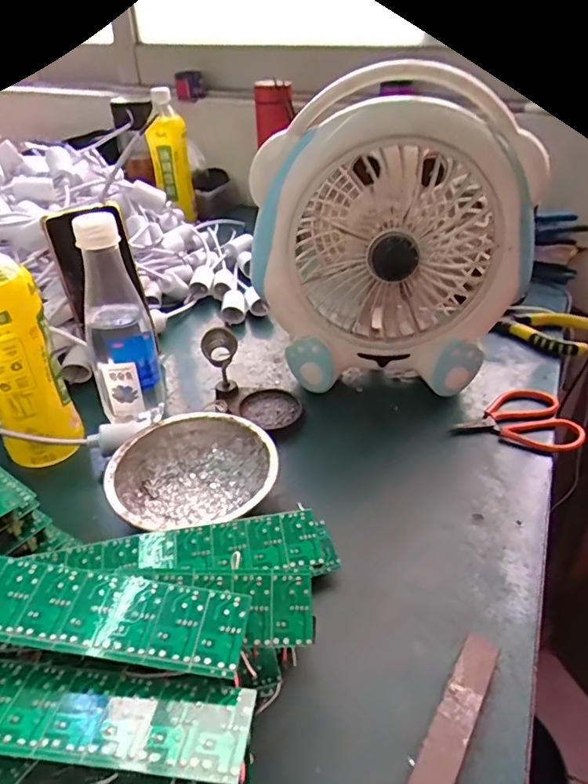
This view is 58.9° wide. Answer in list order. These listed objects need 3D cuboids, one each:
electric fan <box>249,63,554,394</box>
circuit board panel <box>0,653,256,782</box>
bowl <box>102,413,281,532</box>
[{"bbox_3d":[0.096,-0.138,0.508,0.248,0.275,0.165,10,37,16],"label":"electric fan"},{"bbox_3d":[-0.117,0.134,0.223,0.198,0.004,0.039,2,25,7],"label":"circuit board panel"},{"bbox_3d":[-0.081,0.062,0.414,0.128,0.035,0.110,-6,38,-16],"label":"bowl"}]

